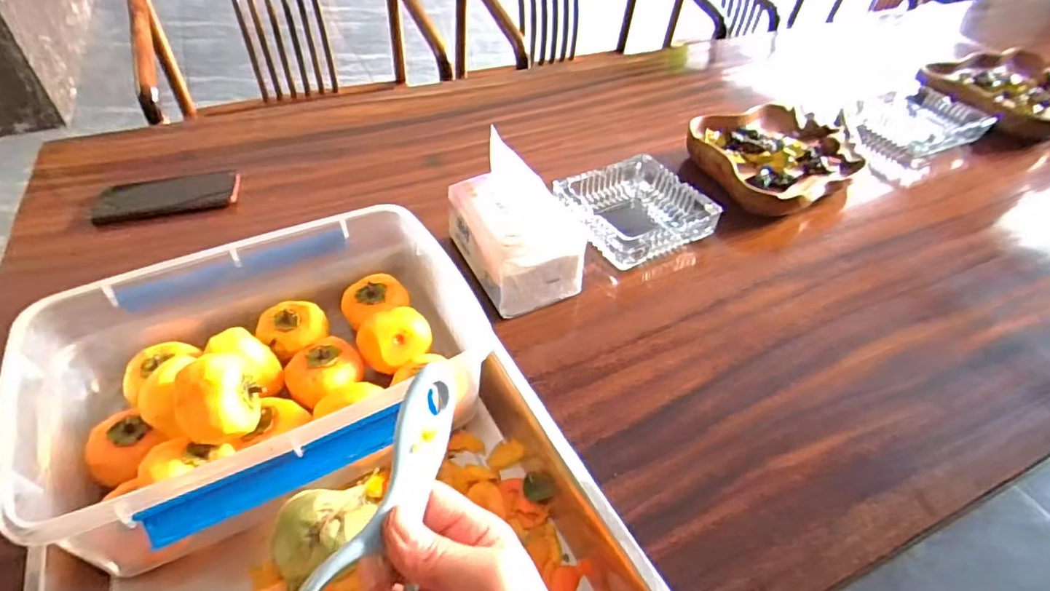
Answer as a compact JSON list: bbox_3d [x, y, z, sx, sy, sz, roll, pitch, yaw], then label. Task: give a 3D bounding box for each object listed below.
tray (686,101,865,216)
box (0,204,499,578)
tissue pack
[{"bbox_3d":[0.365,-0.202,0.802,0.265,0.064,0.200,-25,51,-25],"label":"tray"},{"bbox_3d":[-0.202,0.056,0.444,0.313,0.108,0.246,-20,49,-21],"label":"box"},{"bbox_3d":[-0.013,-0.072,0.592,0.099,0.131,0.147,-18,49,-20],"label":"tissue pack"}]

